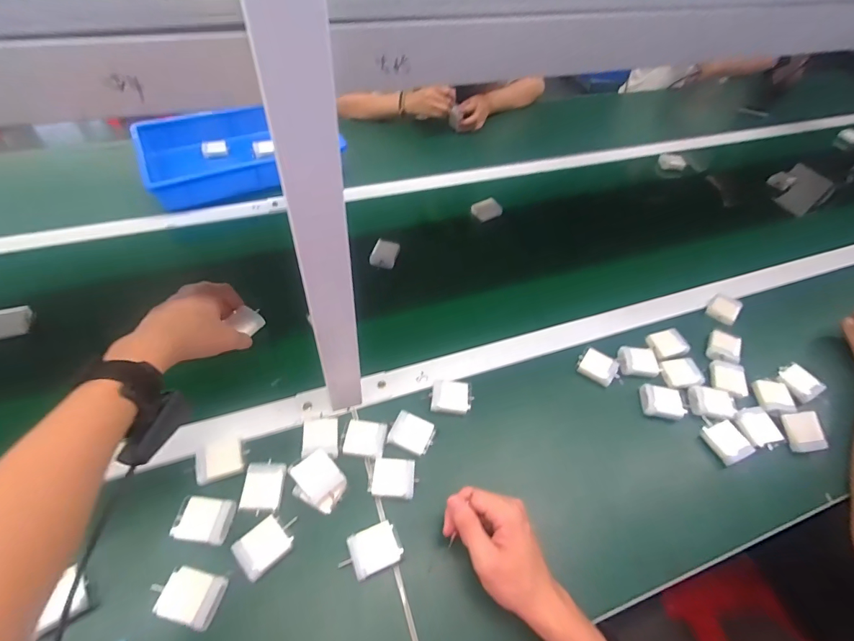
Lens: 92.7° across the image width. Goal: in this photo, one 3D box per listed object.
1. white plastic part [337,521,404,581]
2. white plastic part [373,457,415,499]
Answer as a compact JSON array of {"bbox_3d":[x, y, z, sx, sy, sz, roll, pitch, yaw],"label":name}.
[{"bbox_3d":[-0.059,0.239,0.422,0.059,0.016,0.041,-18,53,-19],"label":"white plastic part"},{"bbox_3d":[-0.037,0.178,0.461,0.045,0.014,0.041,4,49,-1],"label":"white plastic part"}]

